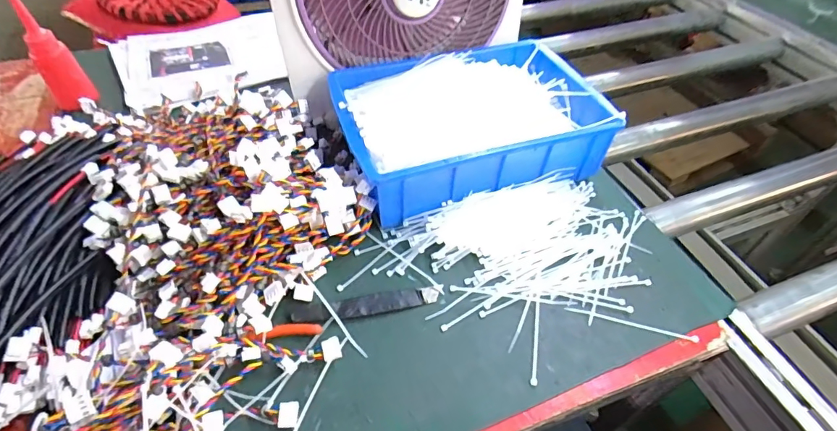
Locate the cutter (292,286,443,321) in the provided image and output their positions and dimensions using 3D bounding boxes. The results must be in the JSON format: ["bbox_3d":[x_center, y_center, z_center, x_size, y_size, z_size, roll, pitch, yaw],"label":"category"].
[{"bbox_3d":[-0.047,0.084,0.412,0.134,0.010,0.022,-9,49,-8],"label":"cutter"}]

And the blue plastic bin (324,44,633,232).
[{"bbox_3d":[0.057,-0.112,0.539,0.291,0.087,0.199,-14,50,-13],"label":"blue plastic bin"}]

